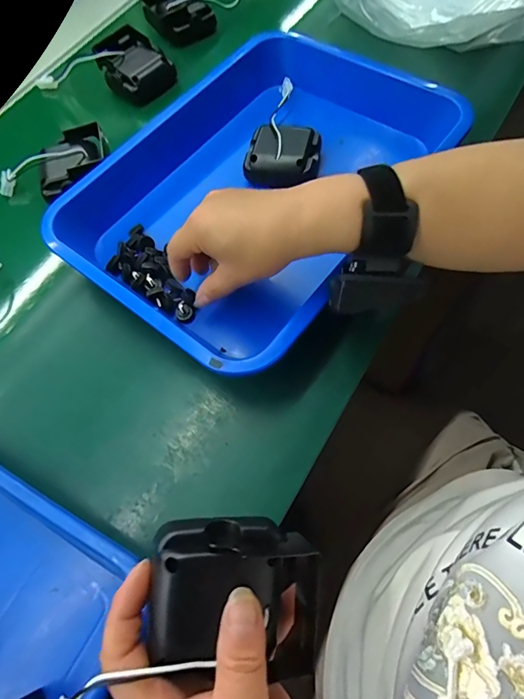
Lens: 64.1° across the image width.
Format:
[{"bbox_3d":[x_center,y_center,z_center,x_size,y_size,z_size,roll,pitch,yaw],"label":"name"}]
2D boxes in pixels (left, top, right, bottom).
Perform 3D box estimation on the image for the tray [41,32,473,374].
[{"bbox_3d":[-0.009,-0.167,0.404,0.254,0.047,0.358,37,75,21],"label":"tray"}]

